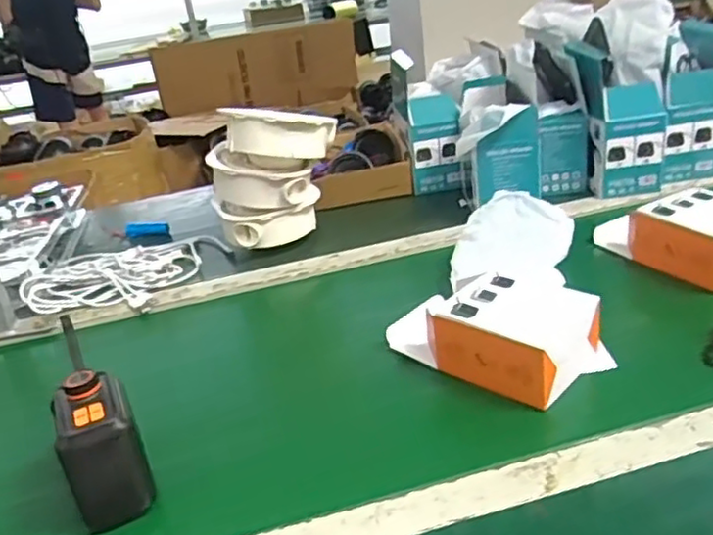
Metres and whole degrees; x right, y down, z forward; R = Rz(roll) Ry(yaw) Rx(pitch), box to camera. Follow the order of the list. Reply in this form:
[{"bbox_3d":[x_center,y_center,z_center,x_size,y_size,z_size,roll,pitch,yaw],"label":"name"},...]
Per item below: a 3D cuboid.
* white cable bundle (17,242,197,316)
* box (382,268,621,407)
[{"bbox_3d":[-0.327,0.008,0.886,0.213,0.029,0.172,-3,26,8],"label":"white cable bundle"},{"bbox_3d":[0.127,0.052,0.617,0.177,0.063,0.101,17,35,43],"label":"box"}]

